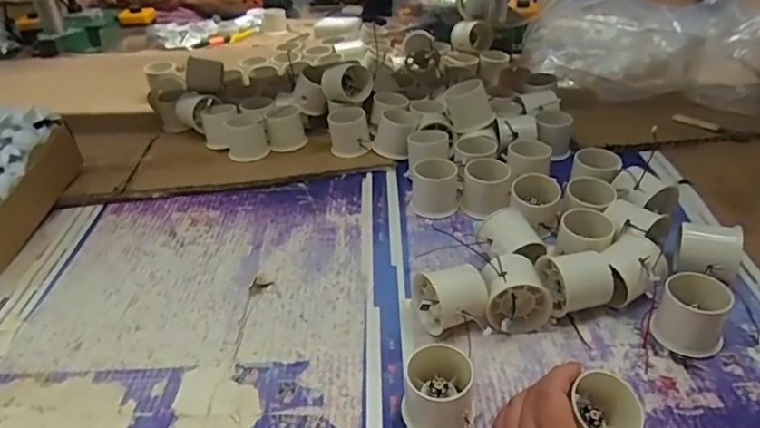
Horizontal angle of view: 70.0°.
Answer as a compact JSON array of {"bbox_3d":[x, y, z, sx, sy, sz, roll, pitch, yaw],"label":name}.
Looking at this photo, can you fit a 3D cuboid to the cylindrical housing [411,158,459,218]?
[{"bbox_3d":[0.063,-0.030,0.632,0.055,0.053,0.053,-1,35,1],"label":"cylindrical housing"}]

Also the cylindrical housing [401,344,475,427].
[{"bbox_3d":[0.045,0.137,0.417,0.053,0.047,0.051,-1,35,1],"label":"cylindrical housing"}]

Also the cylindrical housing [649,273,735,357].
[{"bbox_3d":[0.269,0.085,0.468,0.055,0.050,0.050,-1,35,1],"label":"cylindrical housing"}]

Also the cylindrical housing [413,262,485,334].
[{"bbox_3d":[0.064,0.077,0.492,0.063,0.051,0.050,-3,35,-1],"label":"cylindrical housing"}]

